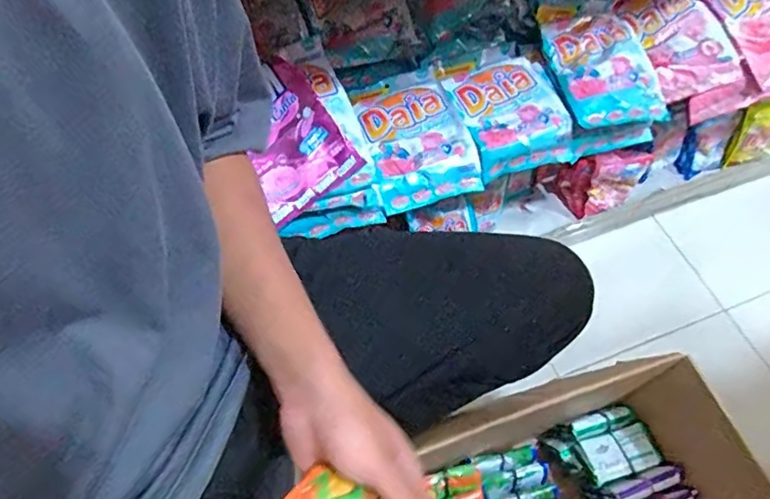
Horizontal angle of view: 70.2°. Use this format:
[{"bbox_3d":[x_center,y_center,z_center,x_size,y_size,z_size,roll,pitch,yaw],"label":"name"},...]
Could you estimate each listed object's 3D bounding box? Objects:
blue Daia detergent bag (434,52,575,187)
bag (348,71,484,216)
[{"bbox_3d":[0.174,-0.203,0.814,0.155,0.055,0.192,-17,61,-12],"label":"blue Daia detergent bag"},{"bbox_3d":[0.036,-0.155,0.767,0.148,0.042,0.200,-13,61,-10],"label":"bag"}]

